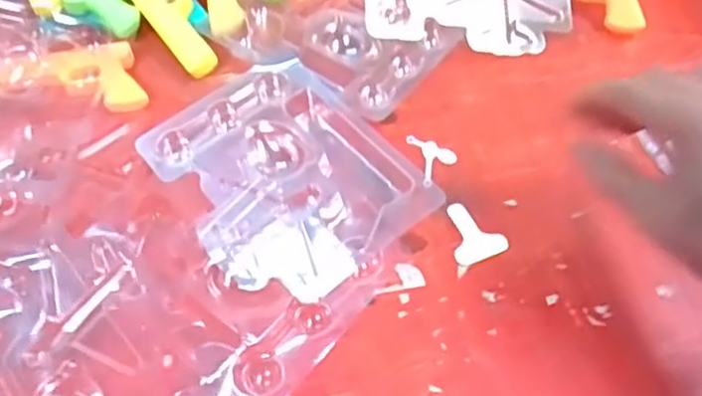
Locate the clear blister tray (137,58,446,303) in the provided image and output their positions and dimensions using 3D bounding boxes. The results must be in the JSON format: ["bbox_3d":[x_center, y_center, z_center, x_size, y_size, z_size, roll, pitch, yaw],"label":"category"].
[{"bbox_3d":[-0.045,-0.019,0.444,0.135,0.020,0.172,-32,59,-21],"label":"clear blister tray"}]

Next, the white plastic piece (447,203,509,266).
[{"bbox_3d":[0.077,0.021,0.435,0.035,0.004,0.045,-19,56,-13],"label":"white plastic piece"}]

